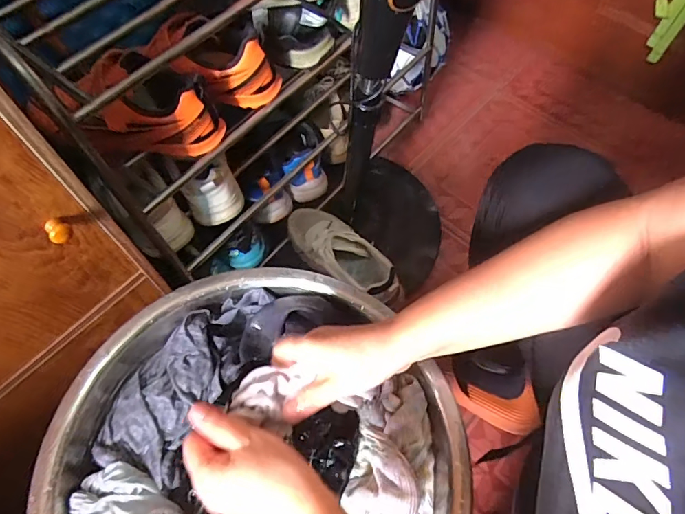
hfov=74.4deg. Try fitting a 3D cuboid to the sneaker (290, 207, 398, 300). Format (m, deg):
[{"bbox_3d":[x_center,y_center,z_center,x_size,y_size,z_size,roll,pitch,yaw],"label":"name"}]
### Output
[{"bbox_3d":[-0.005,-0.009,0.787,0.243,0.077,0.087,41,69,19],"label":"sneaker"}]

